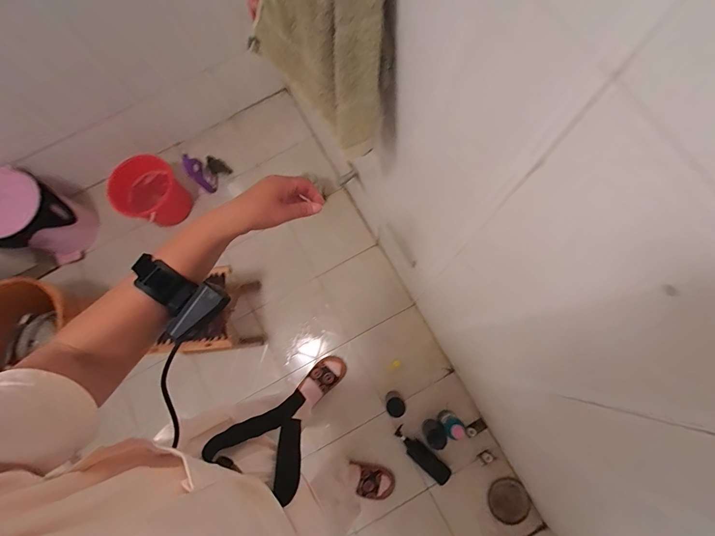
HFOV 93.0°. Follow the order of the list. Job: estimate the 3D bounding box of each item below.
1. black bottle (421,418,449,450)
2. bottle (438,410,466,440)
[{"bbox_3d":[0.261,0.563,1.156,0.069,0.173,0.058,-34,76,-8],"label":"black bottle"},{"bbox_3d":[0.313,0.527,1.148,0.059,0.202,0.053,-37,78,-7],"label":"bottle"}]

